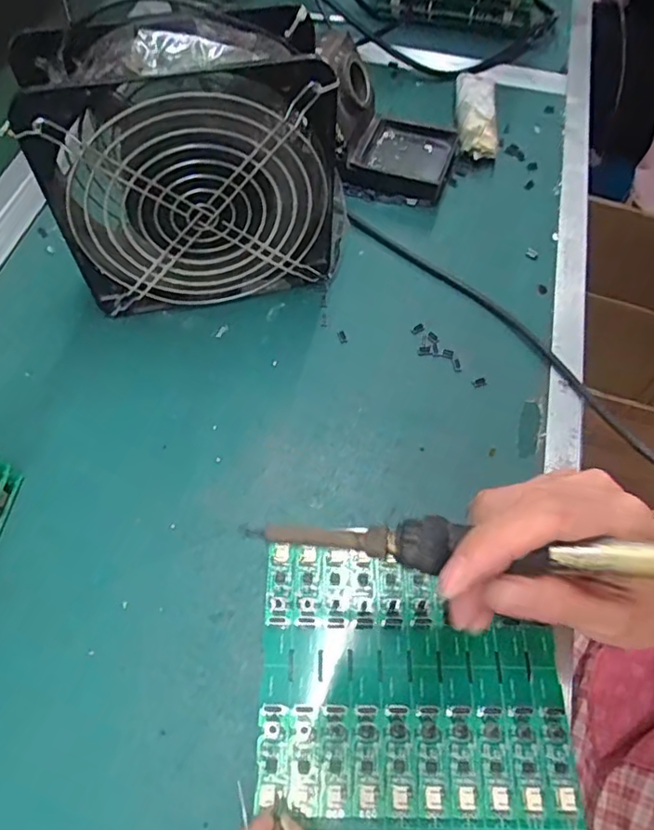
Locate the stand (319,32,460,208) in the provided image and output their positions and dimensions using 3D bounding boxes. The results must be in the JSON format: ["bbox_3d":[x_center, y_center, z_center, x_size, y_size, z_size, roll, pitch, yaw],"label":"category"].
[{"bbox_3d":[0.043,-0.211,0.423,0.106,0.075,0.077,8,61,3],"label":"stand"}]

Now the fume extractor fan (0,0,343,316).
[{"bbox_3d":[-0.066,-0.137,0.333,0.164,0.154,0.061,-10,62,-7],"label":"fume extractor fan"}]

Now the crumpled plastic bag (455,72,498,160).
[{"bbox_3d":[0.120,-0.242,0.474,0.031,0.024,0.091,4,61,1],"label":"crumpled plastic bag"}]

